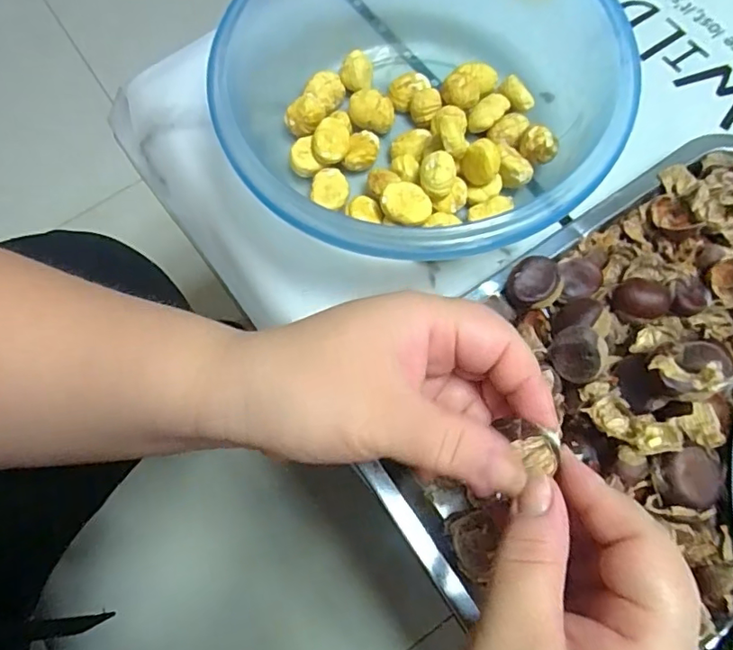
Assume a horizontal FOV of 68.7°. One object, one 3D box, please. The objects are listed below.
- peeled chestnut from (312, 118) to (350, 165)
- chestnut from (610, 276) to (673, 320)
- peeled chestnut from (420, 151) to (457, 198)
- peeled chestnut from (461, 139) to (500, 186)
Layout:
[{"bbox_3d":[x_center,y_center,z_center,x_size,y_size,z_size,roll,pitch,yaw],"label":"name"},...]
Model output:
[{"bbox_3d":[-0.022,-0.112,0.333,0.022,0.019,0.027,-3,72,0],"label":"peeled chestnut"},{"bbox_3d":[0.151,-0.014,0.294,0.027,0.013,0.023,-6,72,-1],"label":"chestnut"},{"bbox_3d":[0.041,-0.086,0.307,0.019,0.014,0.021,1,72,2],"label":"peeled chestnut"},{"bbox_3d":[0.067,-0.095,0.313,0.021,0.020,0.017,16,73,7],"label":"peeled chestnut"}]

